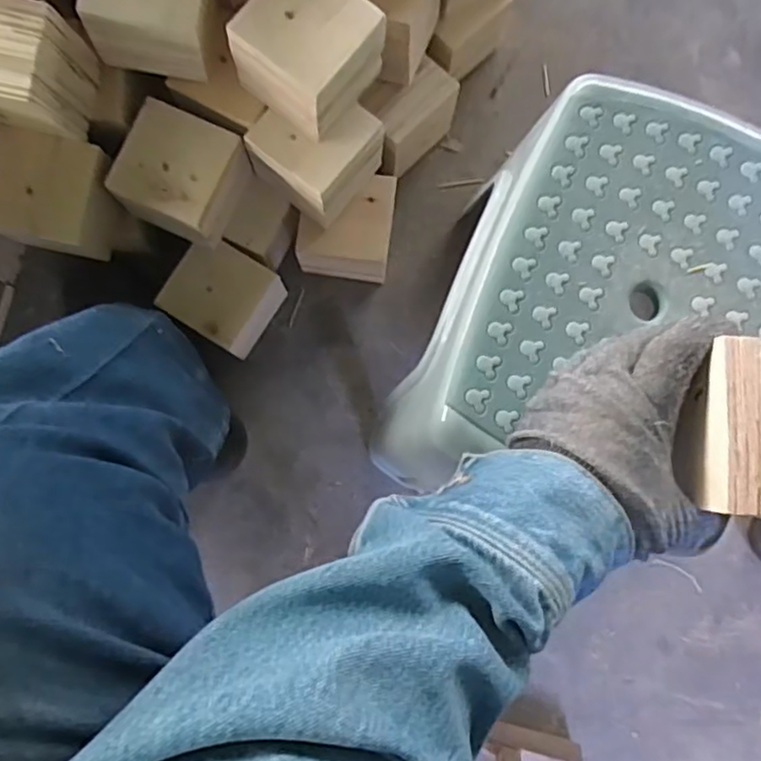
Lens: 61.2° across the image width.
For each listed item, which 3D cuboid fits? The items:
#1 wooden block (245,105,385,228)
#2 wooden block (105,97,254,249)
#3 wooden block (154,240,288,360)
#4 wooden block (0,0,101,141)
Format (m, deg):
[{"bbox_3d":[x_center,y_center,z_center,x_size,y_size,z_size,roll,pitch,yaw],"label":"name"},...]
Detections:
[{"bbox_3d":[-0.063,-0.225,0.636,0.100,0.081,0.101,39,84,3],"label":"wooden block"},{"bbox_3d":[-0.192,-0.195,0.631,0.101,0.081,0.104,22,83,1],"label":"wooden block"},{"bbox_3d":[-0.168,-0.089,0.698,0.098,0.091,0.096,32,85,2],"label":"wooden block"},{"bbox_3d":[-0.318,-0.269,0.558,0.112,0.094,0.085,12,83,0],"label":"wooden block"}]

